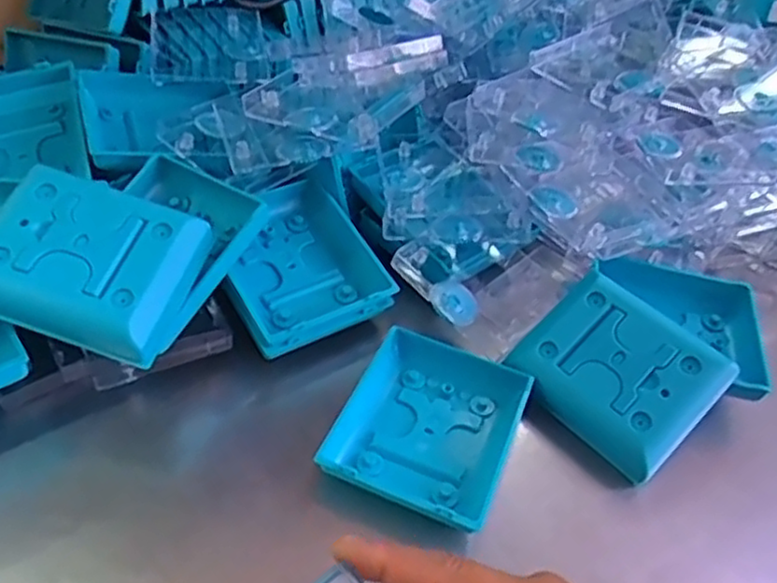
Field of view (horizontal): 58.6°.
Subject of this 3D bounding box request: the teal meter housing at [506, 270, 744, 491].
[{"bbox_3d":[0.140,0.050,0.427,0.089,0.029,0.107,-46,62,-10],"label":"teal meter housing"}]

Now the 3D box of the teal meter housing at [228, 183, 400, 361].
[{"bbox_3d":[-0.064,-0.021,0.461,0.095,0.030,0.114,-22,52,-27],"label":"teal meter housing"}]

